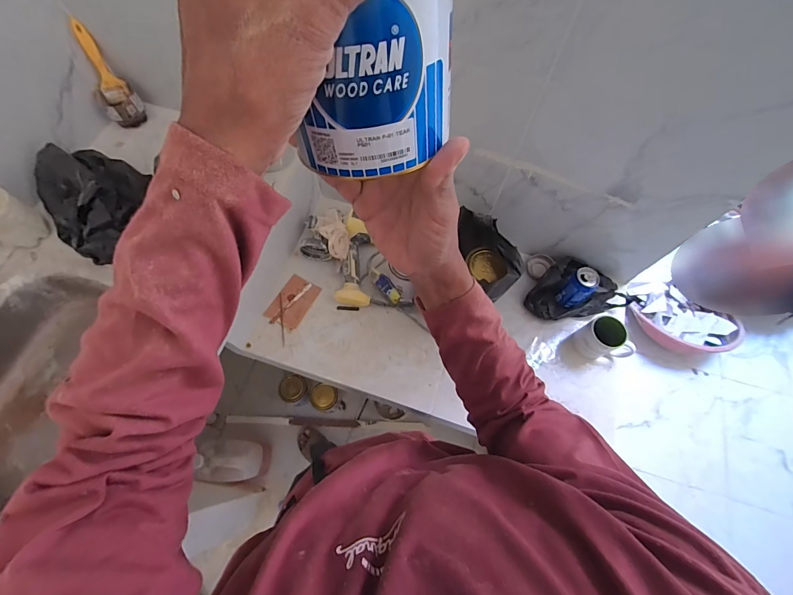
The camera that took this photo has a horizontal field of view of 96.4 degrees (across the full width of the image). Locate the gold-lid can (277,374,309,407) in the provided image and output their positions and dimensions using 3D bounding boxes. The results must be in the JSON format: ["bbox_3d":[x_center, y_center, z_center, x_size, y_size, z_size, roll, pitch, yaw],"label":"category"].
[{"bbox_3d":[-0.410,0.368,1.411,0.112,0.106,0.108,-10,65,-6],"label":"gold-lid can"}]

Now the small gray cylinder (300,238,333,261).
[{"bbox_3d":[-0.214,-0.126,0.940,0.078,0.087,0.024,7,65,2],"label":"small gray cylinder"}]

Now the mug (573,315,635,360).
[{"bbox_3d":[0.493,0.108,0.851,0.086,0.107,0.106,-23,67,-12],"label":"mug"}]

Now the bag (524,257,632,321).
[{"bbox_3d":[0.464,-0.030,0.913,0.258,0.088,0.147,-7,65,-4],"label":"bag"}]

